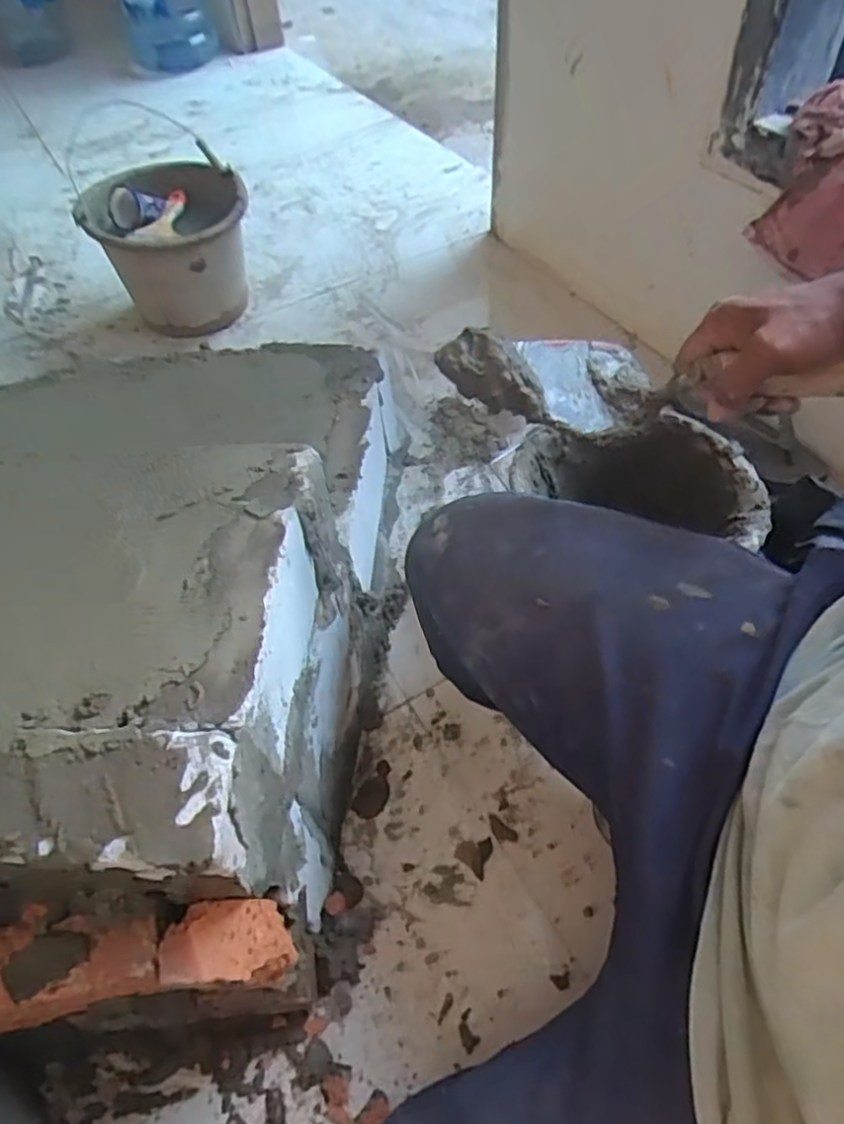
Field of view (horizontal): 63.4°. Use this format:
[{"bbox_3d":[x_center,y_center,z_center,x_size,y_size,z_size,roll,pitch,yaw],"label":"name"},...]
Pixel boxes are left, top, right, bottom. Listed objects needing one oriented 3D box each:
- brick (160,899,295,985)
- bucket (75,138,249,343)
[{"bbox_3d":[-0.126,0.253,0.453,0.075,0.062,0.050,-3,53,1],"label":"brick"},{"bbox_3d":[-0.413,-0.525,1.171,0.242,0.207,0.238,-2,53,2],"label":"bucket"}]

